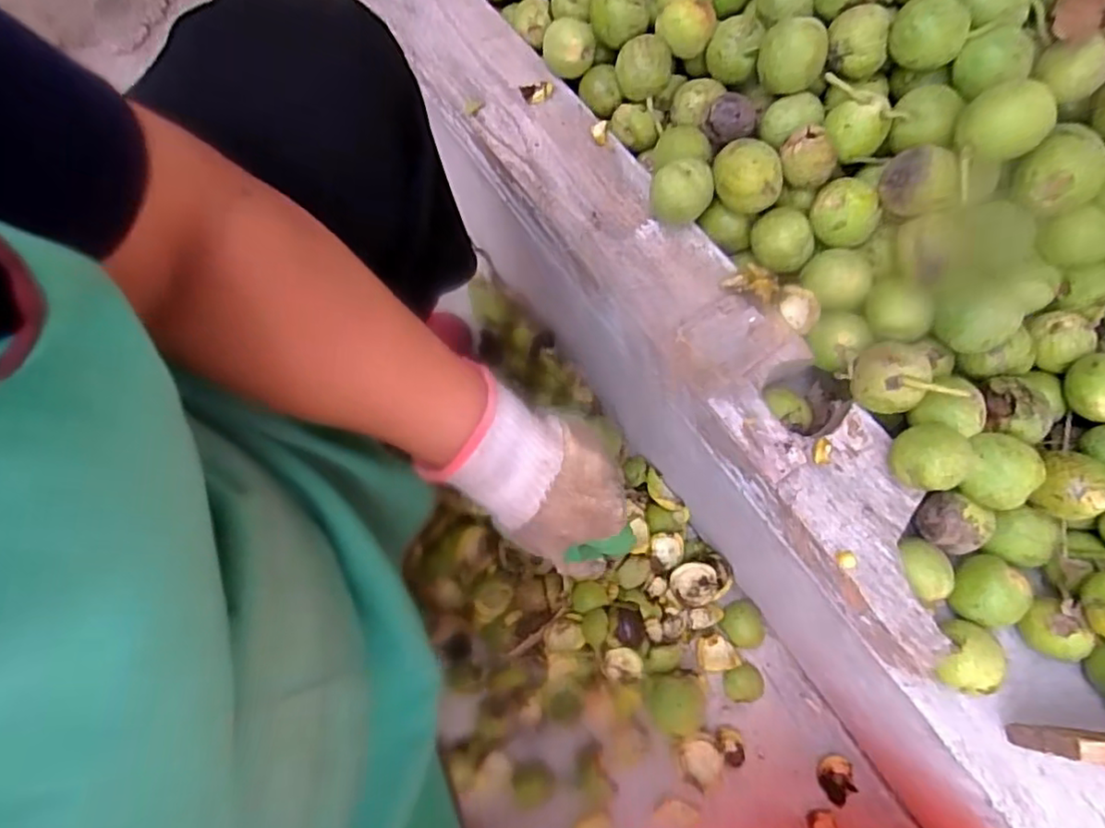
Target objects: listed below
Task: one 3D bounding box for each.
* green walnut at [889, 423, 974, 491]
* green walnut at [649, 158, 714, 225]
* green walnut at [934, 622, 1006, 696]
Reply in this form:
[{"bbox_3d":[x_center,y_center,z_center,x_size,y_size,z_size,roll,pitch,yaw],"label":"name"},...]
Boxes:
[{"bbox_3d":[0.234,0.028,0.403,0.040,0.045,0.040,-1,70,2],"label":"green walnut"},{"bbox_3d":[0.095,-0.159,0.470,0.041,0.047,0.043,-1,70,2],"label":"green walnut"},{"bbox_3d":[0.268,0.160,0.422,0.043,0.044,0.043,-1,70,2],"label":"green walnut"}]

